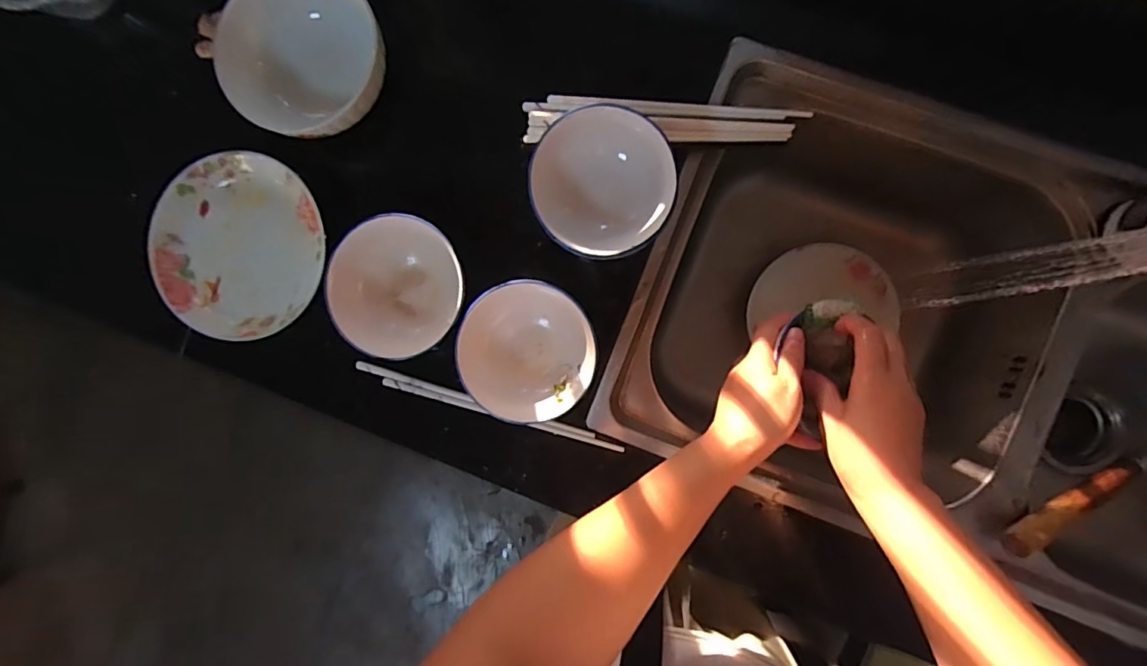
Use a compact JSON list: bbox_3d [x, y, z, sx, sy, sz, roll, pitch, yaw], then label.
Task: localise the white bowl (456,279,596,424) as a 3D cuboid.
[{"bbox_3d":[-0.040,0.017,0.493,0.118,0.061,0.123,0,91,5],"label":"white bowl"}]

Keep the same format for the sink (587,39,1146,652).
[{"bbox_3d":[0.436,0.030,0.575,0.739,0.200,0.393,22,92,4],"label":"sink"}]

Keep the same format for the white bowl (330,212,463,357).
[{"bbox_3d":[-0.158,-0.040,0.495,0.118,0.053,0.122,0,91,5],"label":"white bowl"}]

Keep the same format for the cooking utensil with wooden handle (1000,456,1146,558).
[{"bbox_3d":[0.526,0.137,0.507,0.297,0.024,0.023,-20,89,-14],"label":"cooking utensil with wooden handle"}]

